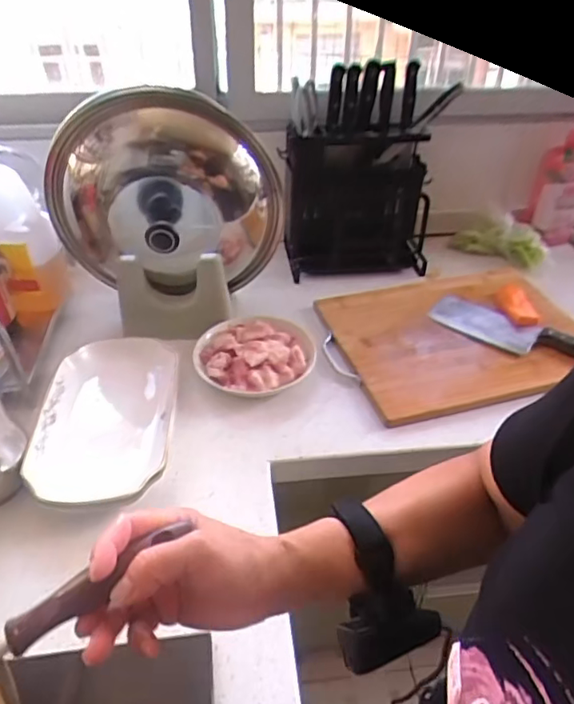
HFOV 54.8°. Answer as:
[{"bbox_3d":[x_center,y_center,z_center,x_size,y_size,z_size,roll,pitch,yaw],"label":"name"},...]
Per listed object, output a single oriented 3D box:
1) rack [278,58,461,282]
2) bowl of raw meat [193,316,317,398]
[{"bbox_3d":[0.125,-0.311,0.949,0.248,0.322,0.146,-4,40,-6],"label":"rack"},{"bbox_3d":[-0.047,0.001,0.811,0.167,0.042,0.146,6,40,6],"label":"bowl of raw meat"}]

